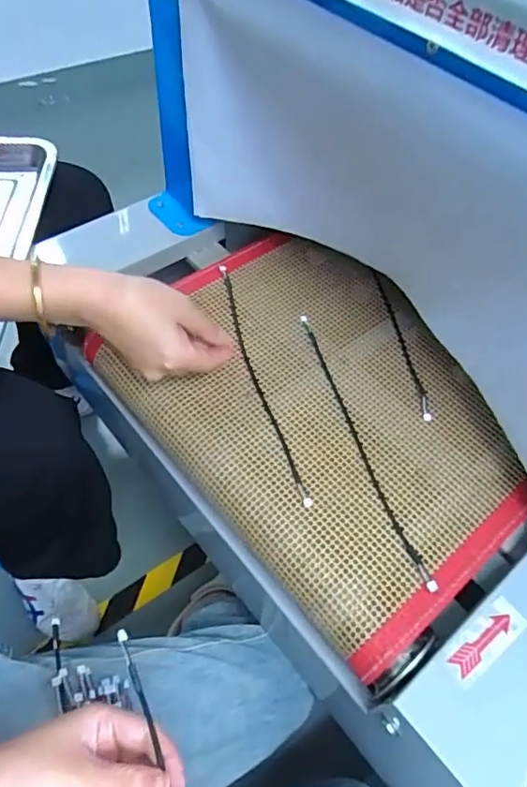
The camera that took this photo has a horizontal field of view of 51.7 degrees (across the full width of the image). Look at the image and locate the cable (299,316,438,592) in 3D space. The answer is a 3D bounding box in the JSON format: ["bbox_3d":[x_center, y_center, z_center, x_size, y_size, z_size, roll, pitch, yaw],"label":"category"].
[{"bbox_3d":[0.083,0.035,0.479,0.011,0.011,0.283,-14,59,-10],"label":"cable"}]

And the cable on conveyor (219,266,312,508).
[{"bbox_3d":[-0.007,-0.019,0.512,0.014,0.007,0.277,-14,59,-10],"label":"cable on conveyor"}]

